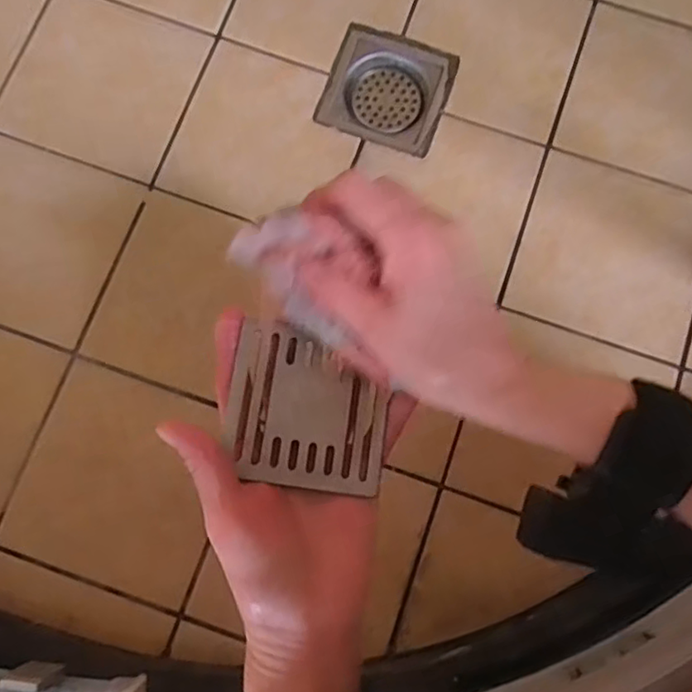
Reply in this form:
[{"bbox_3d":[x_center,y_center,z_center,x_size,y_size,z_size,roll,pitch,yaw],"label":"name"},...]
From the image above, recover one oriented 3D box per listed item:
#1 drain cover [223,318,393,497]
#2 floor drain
[{"bbox_3d":[-0.016,0.030,0.312,0.075,0.004,0.075,10,73,-12],"label":"drain cover"},{"bbox_3d":[0.036,-0.223,0.551,0.101,0.021,0.104,19,79,3],"label":"floor drain"}]

